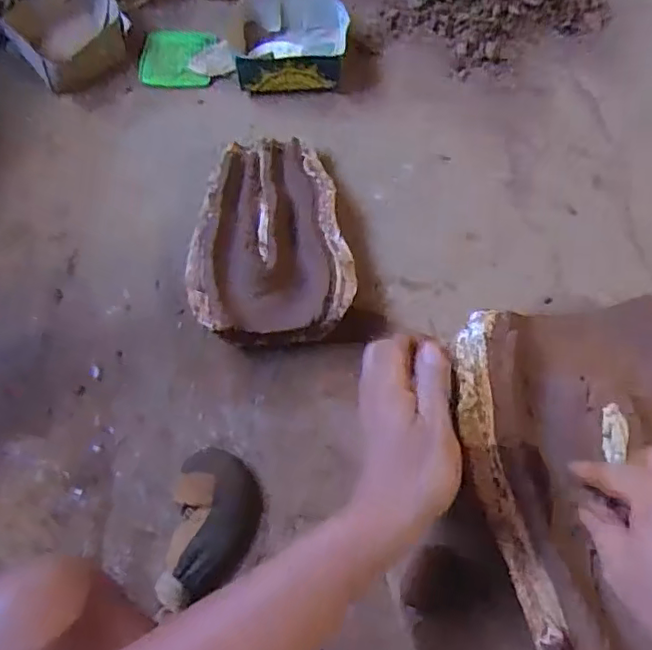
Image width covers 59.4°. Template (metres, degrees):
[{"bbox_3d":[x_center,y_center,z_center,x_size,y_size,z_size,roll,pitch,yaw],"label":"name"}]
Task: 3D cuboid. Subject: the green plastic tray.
[{"bbox_3d":[-0.263,-0.470,1.017,0.130,0.018,0.102,-1,90,-8],"label":"green plastic tray"}]

